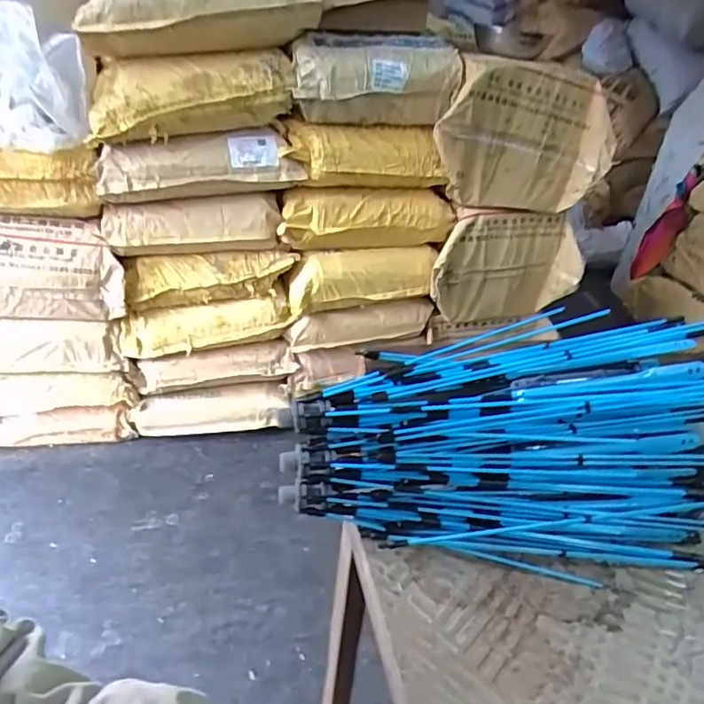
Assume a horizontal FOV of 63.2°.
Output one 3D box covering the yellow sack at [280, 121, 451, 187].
[{"bbox_3d":[0.034,-0.472,1.390,0.374,0.138,0.128,-8,36,-21],"label":"yellow sack"}]

